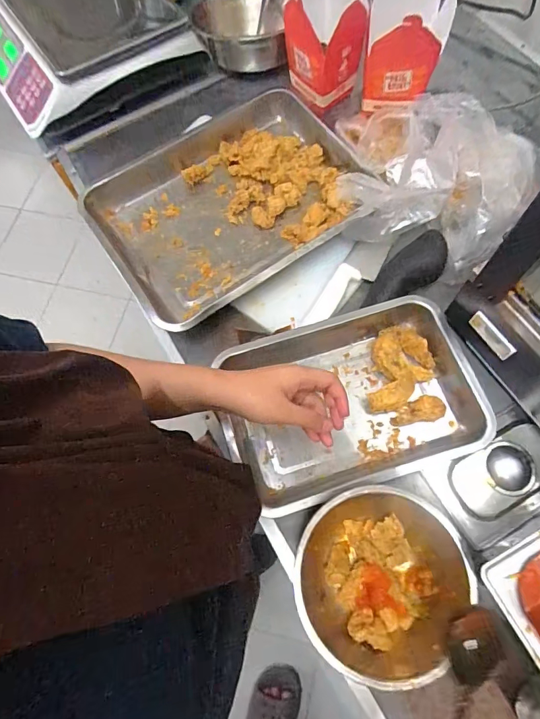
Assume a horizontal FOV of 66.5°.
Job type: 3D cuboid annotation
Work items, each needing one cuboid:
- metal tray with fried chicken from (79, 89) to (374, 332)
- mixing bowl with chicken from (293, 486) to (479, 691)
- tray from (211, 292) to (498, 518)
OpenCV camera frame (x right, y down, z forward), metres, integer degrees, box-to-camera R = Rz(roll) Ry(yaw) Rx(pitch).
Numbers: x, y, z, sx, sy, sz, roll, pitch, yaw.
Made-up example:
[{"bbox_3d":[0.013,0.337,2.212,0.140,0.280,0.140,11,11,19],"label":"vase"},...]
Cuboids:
[{"bbox_3d":[-0.055,-0.239,0.615,0.388,0.063,0.299,-33,71,-11],"label":"metal tray with fried chicken"},{"bbox_3d":[0.114,0.226,0.430,0.185,0.068,0.159,-39,72,-11],"label":"mixing bowl with chicken"},{"bbox_3d":[0.106,0.052,0.524,0.307,0.064,0.206,-18,70,-3],"label":"tray"}]

